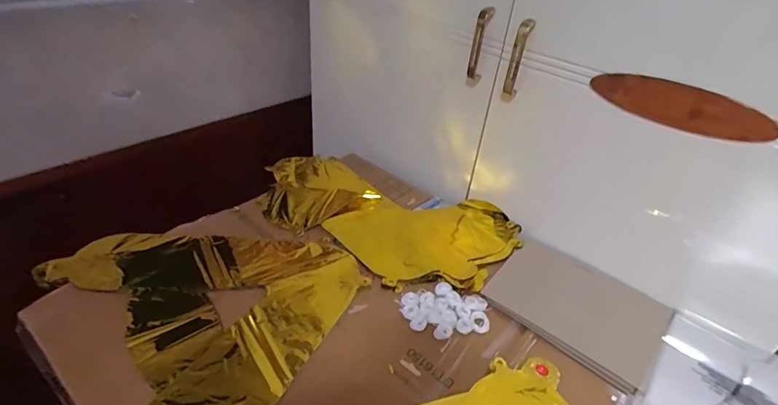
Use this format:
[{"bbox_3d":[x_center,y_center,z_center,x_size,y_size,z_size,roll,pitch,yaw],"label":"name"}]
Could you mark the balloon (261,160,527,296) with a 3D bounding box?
[{"bbox_3d":[-0.021,0.009,0.707,0.426,0.020,0.242,27,40,25],"label":"balloon"}]

